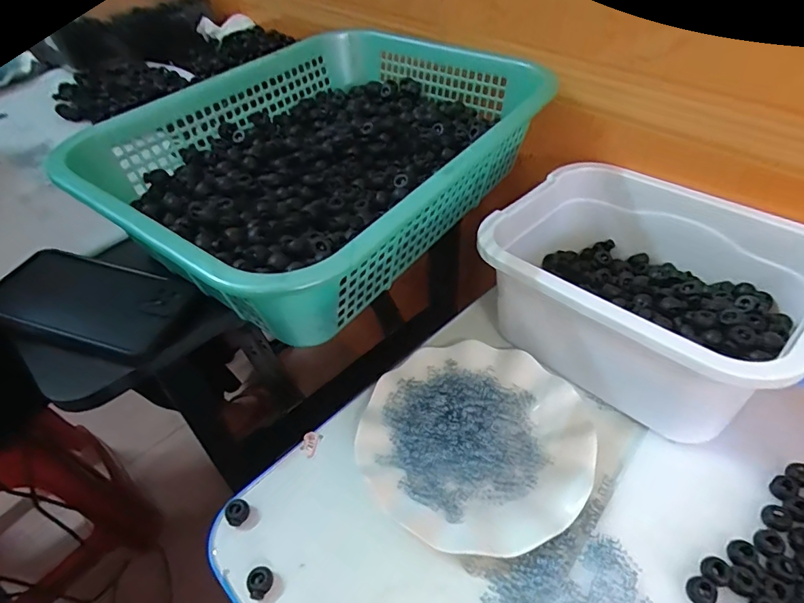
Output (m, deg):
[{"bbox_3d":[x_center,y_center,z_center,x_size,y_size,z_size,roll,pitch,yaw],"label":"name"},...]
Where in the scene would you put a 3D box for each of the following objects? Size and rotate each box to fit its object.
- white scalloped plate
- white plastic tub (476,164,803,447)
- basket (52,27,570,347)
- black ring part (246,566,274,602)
[{"bbox_3d":[0.060,0.110,0.404,0.178,0.024,0.177,-2,45,2],"label":"white scalloped plate"},{"bbox_3d":[0.205,-0.009,0.433,0.247,0.115,0.189,32,55,30],"label":"white plastic tub"},{"bbox_3d":[-0.080,-0.139,0.456,0.301,0.087,0.374,26,52,26],"label":"basket"},{"bbox_3d":[-0.100,0.196,0.343,0.015,0.012,0.019,21,50,23],"label":"black ring part"}]

